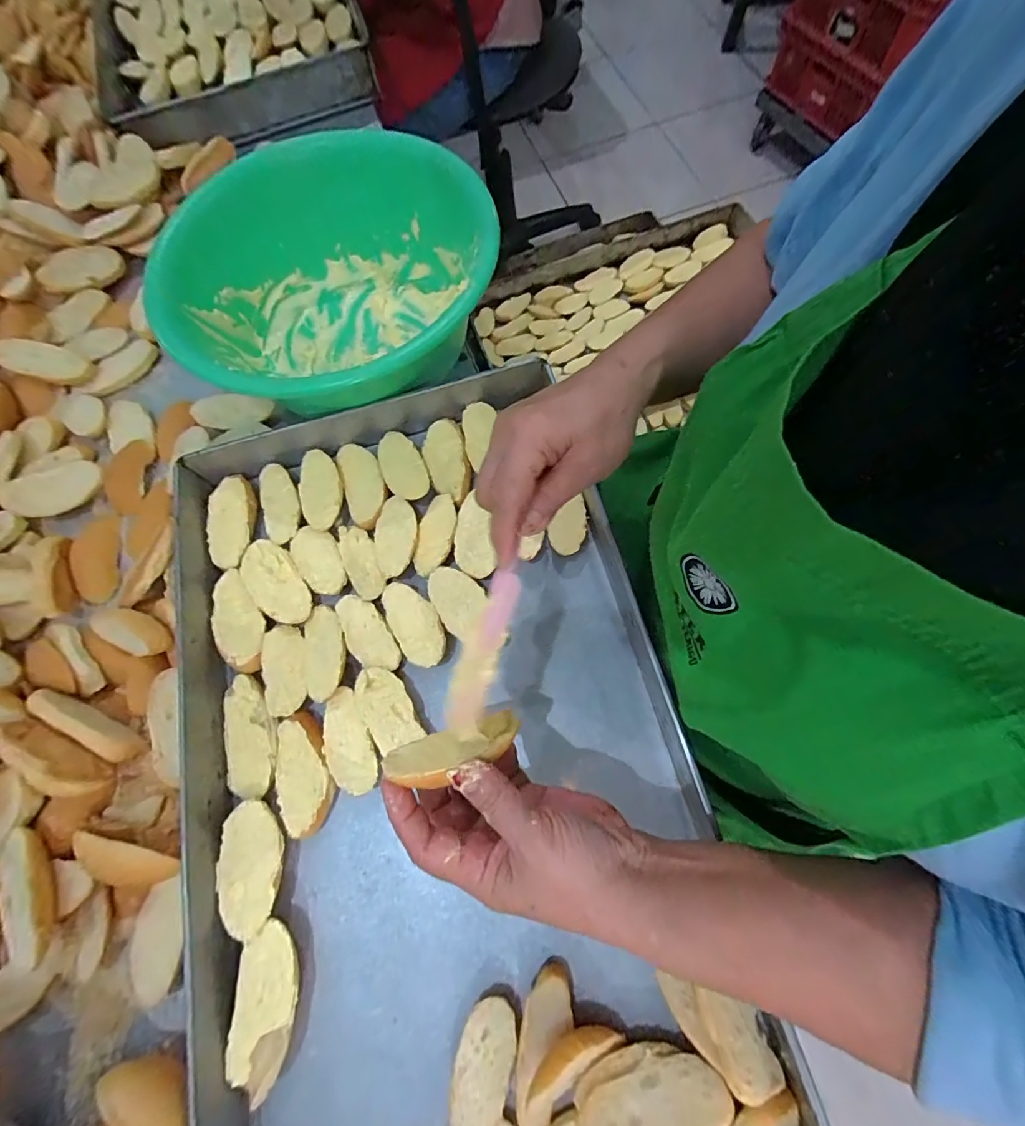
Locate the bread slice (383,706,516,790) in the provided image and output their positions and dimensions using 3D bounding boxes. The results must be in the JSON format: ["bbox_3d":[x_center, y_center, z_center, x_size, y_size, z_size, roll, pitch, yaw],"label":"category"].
[{"bbox_3d":[-0.031,0.110,0.268,0.081,0.034,0.018,-11,107,-28],"label":"bread slice"}]

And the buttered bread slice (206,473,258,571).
[{"bbox_3d":[-0.270,-0.041,0.442,0.043,0.016,0.090,-8,71,2],"label":"buttered bread slice"}]

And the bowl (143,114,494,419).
[{"bbox_3d":[-0.164,-0.253,0.453,0.284,0.117,0.273,-1,71,4],"label":"bowl"}]

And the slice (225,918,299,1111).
[{"bbox_3d":[-0.168,0.304,0.324,0.043,0.026,0.094,-2,71,3],"label":"slice"}]

